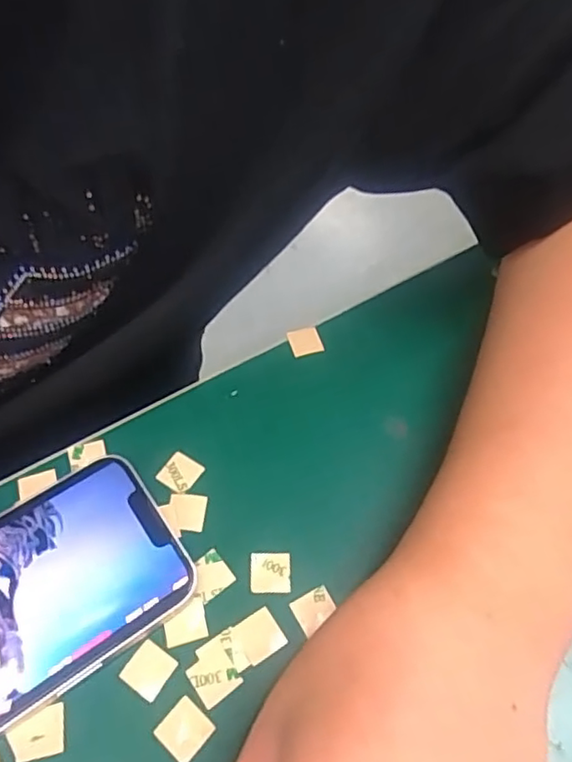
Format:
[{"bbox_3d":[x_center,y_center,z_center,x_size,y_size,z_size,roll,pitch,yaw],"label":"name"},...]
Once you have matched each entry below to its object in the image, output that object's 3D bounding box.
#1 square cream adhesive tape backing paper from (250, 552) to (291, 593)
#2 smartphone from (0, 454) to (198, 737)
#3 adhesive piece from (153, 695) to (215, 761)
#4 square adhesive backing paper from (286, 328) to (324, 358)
[{"bbox_3d":[-0.006,0.074,0.232,0.015,0.004,0.015,-1,57,-2],"label":"square cream adhesive tape backing paper"},{"bbox_3d":[-0.109,0.089,0.215,0.141,0.009,0.069,-30,63,-19],"label":"smartphone"},{"bbox_3d":[-0.035,0.117,0.202,0.016,0.004,0.015,36,63,20],"label":"adhesive piece"},{"bbox_3d":[0.009,-0.019,0.297,0.015,0.004,0.015,-13,58,-10],"label":"square adhesive backing paper"}]

